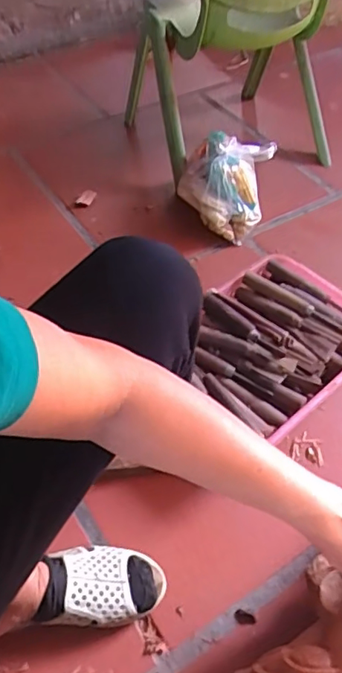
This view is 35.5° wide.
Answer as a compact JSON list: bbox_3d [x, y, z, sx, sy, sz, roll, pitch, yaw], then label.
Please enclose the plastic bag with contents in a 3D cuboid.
[{"bbox_3d":[0.099,-0.281,1.015,0.162,0.142,0.151,21,53,14],"label":"plastic bag with contents"}]

